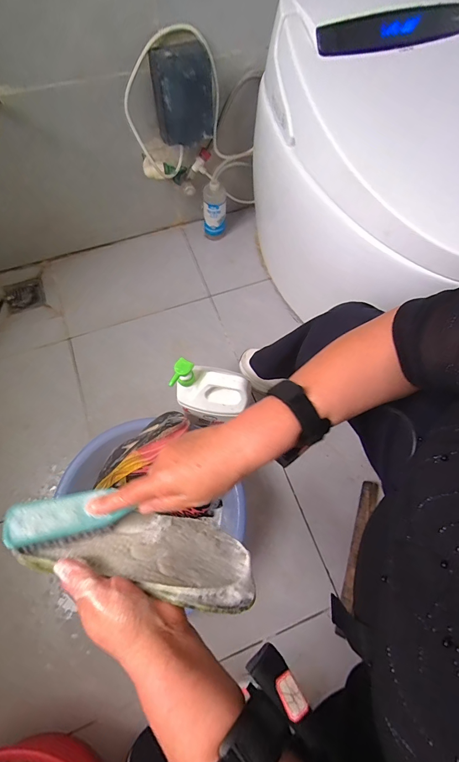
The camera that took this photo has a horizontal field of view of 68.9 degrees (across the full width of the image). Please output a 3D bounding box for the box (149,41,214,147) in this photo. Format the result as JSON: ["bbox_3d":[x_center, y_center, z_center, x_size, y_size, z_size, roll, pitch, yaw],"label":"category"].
[{"bbox_3d":[-0.095,-0.589,0.696,0.119,0.151,0.059,-8,69,-6],"label":"box"}]

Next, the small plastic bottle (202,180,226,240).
[{"bbox_3d":[-0.042,-0.485,0.968,0.066,0.181,0.054,4,68,-1],"label":"small plastic bottle"}]

